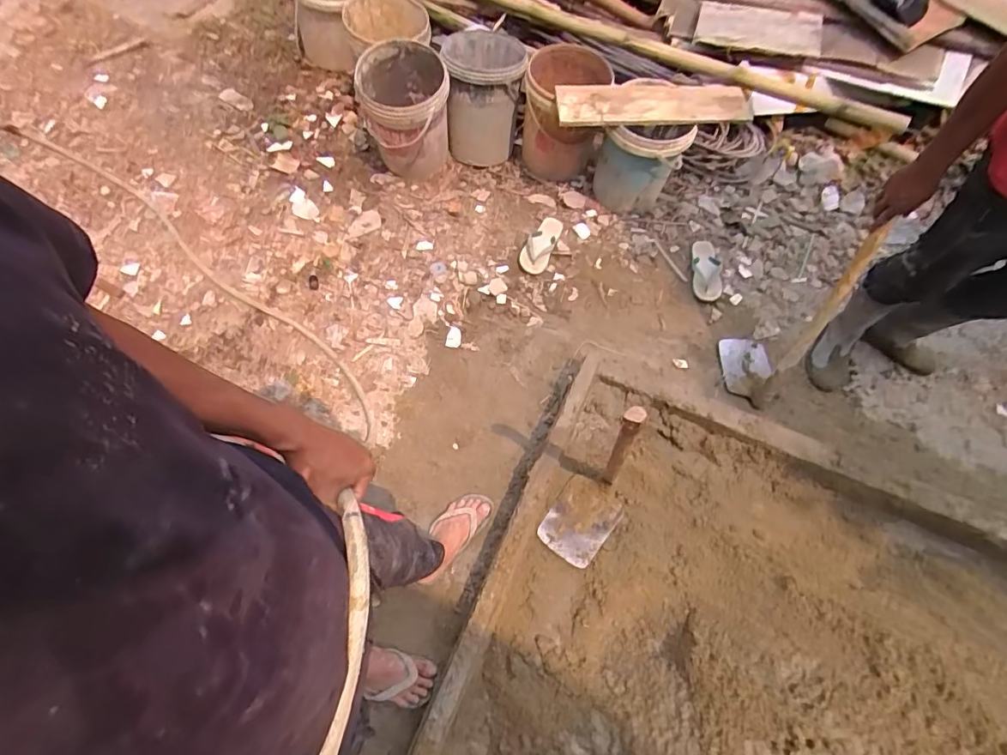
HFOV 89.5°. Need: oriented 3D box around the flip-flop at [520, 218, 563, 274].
[{"bbox_3d":[0.139,-0.501,1.894,0.105,0.034,0.268,20,62,9],"label":"flip-flop"}]

